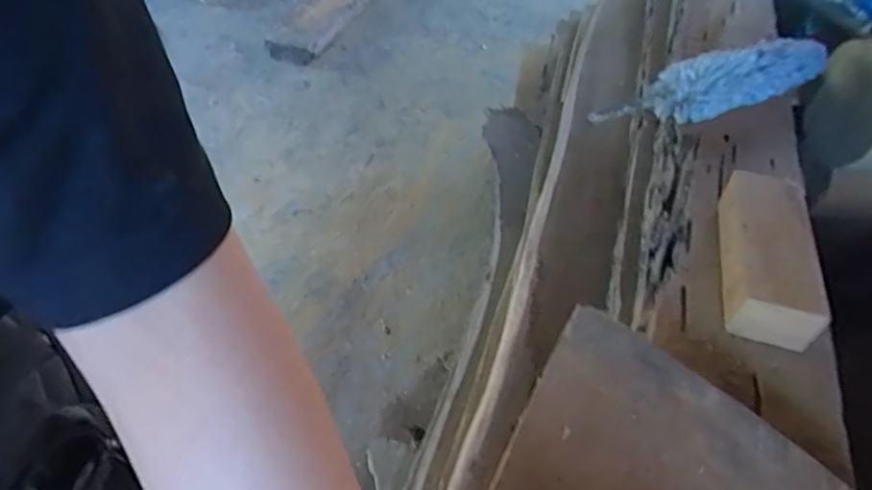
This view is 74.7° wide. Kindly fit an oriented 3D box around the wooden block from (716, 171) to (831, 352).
[{"bbox_3d":[0.265,0.000,0.460,0.057,0.048,0.165,14,50,9],"label":"wooden block"}]

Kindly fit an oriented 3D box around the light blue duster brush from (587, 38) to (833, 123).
[{"bbox_3d":[0.317,-0.185,0.645,0.316,0.055,0.065,-17,52,-18],"label":"light blue duster brush"}]

